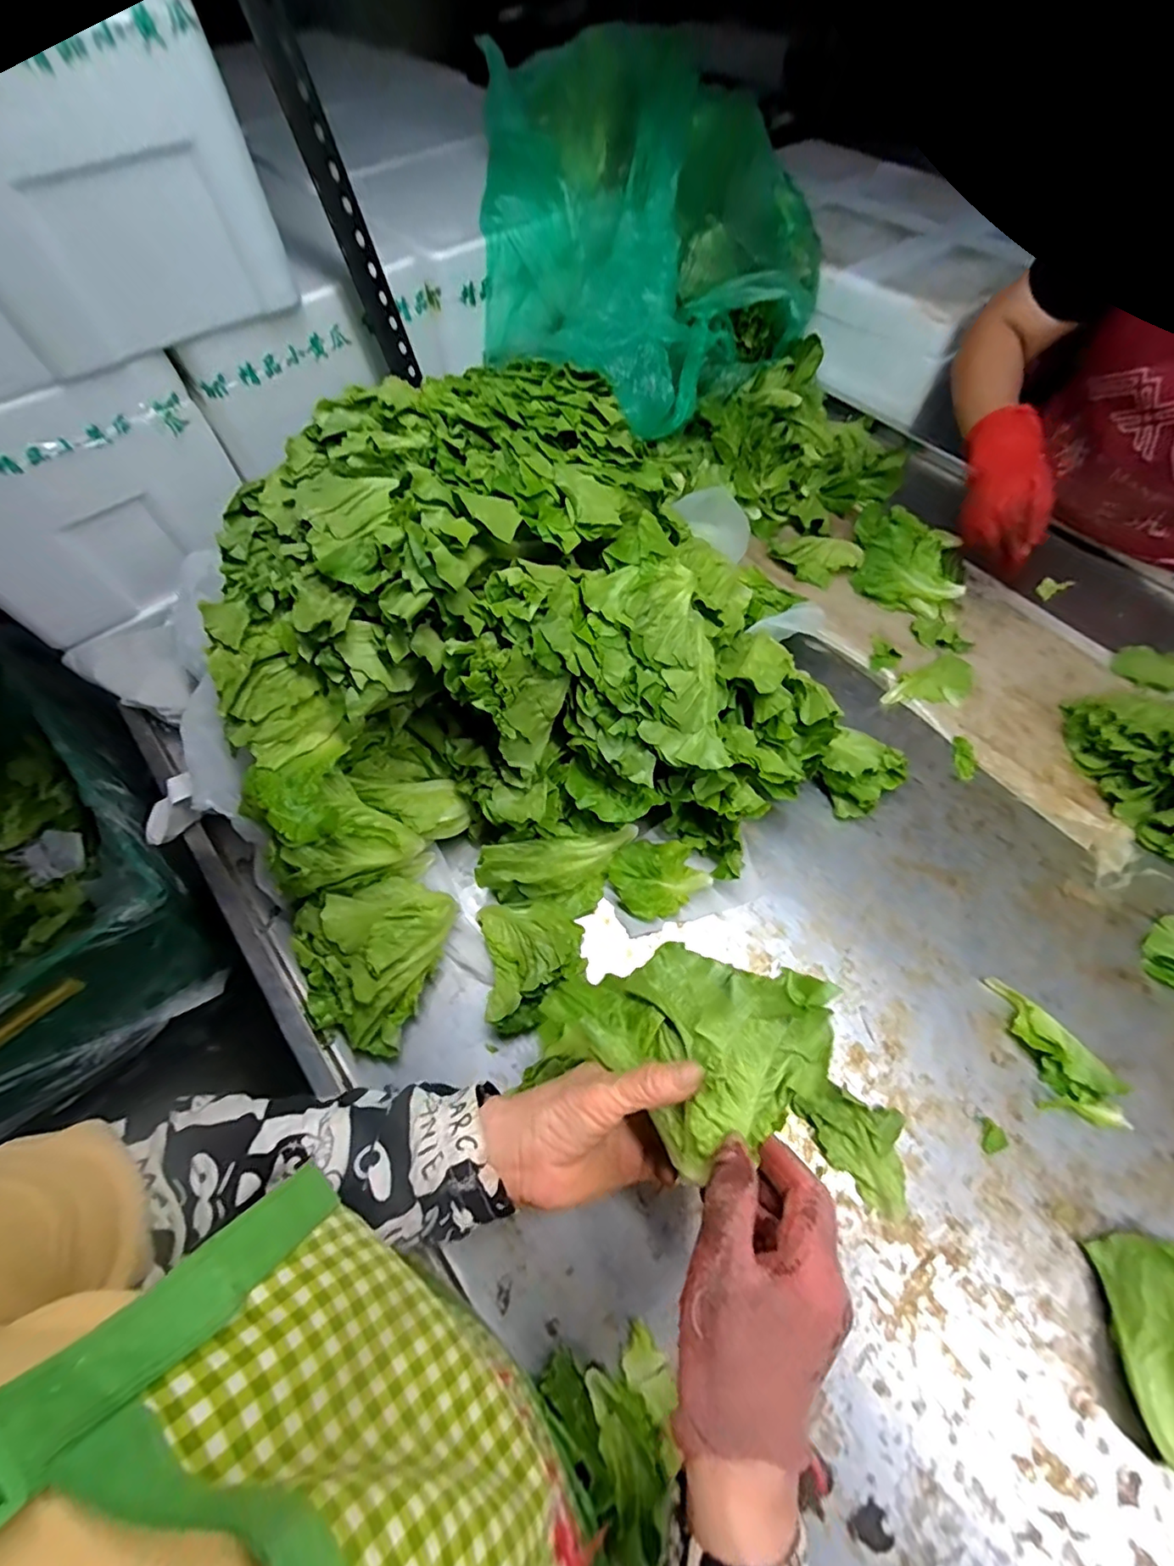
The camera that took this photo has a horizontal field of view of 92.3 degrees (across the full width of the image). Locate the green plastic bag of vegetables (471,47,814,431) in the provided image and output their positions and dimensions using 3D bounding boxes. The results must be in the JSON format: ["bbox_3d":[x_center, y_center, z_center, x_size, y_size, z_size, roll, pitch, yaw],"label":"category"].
[{"bbox_3d":[0.079,-0.711,0.731,0.424,0.225,0.448,39,69,19],"label":"green plastic bag of vegetables"}]

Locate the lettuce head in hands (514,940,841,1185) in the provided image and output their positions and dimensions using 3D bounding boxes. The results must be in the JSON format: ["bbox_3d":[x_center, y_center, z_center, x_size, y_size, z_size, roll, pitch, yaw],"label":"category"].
[{"bbox_3d":[0.056,0.161,0.344,0.170,0.048,0.114,14,63,7],"label":"lettuce head in hands"}]

